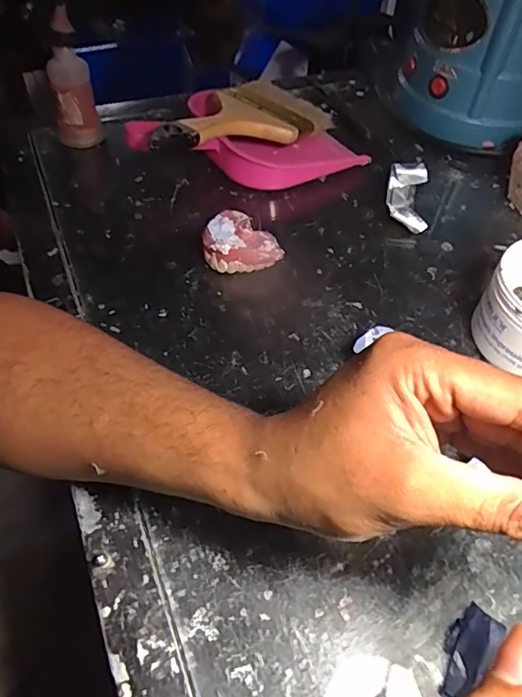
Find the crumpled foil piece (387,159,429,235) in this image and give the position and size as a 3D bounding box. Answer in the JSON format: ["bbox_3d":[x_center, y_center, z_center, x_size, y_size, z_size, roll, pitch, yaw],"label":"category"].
[{"bbox_3d":[0.129,-0.133,0.467,0.033,0.031,0.064,9,52,4],"label":"crumpled foil piece"}]

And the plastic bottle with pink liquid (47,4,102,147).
[{"bbox_3d":[-0.177,-0.235,0.500,0.038,0.087,0.042,-14,54,-14],"label":"plastic bottle with pink liquid"}]

